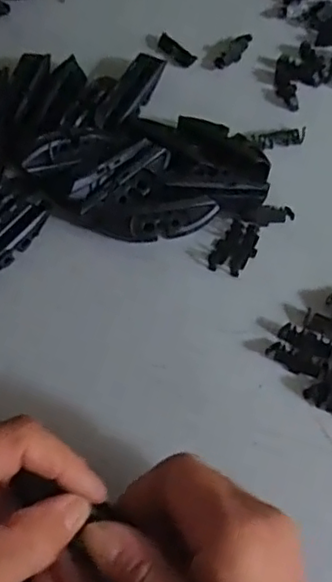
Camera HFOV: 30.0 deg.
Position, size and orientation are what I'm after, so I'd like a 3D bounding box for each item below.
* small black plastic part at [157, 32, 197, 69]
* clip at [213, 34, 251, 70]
[{"bbox_3d":[0.007,-0.176,0.455,0.032,0.007,0.013,41,73,20],"label":"small black plastic part"},{"bbox_3d":[0.050,-0.174,0.449,0.012,0.008,0.034,41,73,20],"label":"clip"}]

